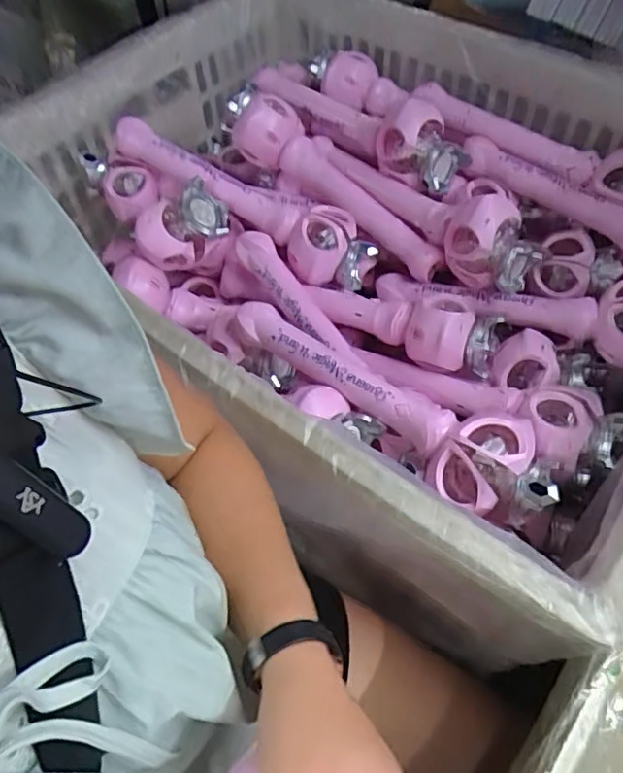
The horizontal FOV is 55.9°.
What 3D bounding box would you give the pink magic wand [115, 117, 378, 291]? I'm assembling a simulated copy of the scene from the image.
[{"bbox_3d":[-0.087,-0.229,0.743,0.356,0.076,0.085,30,61,4],"label":"pink magic wand"}]

